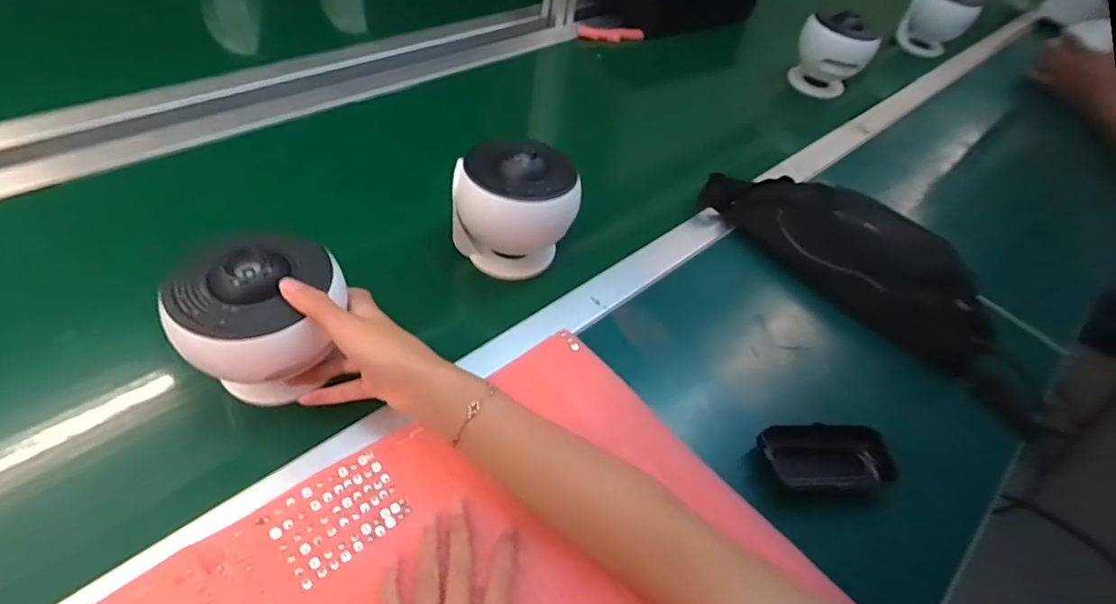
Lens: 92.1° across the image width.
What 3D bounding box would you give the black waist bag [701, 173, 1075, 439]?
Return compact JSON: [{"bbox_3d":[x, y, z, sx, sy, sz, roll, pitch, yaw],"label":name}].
[{"bbox_3d":[0.328,-0.044,0.561,0.106,0.085,0.402,-29,58,-28],"label":"black waist bag"}]

